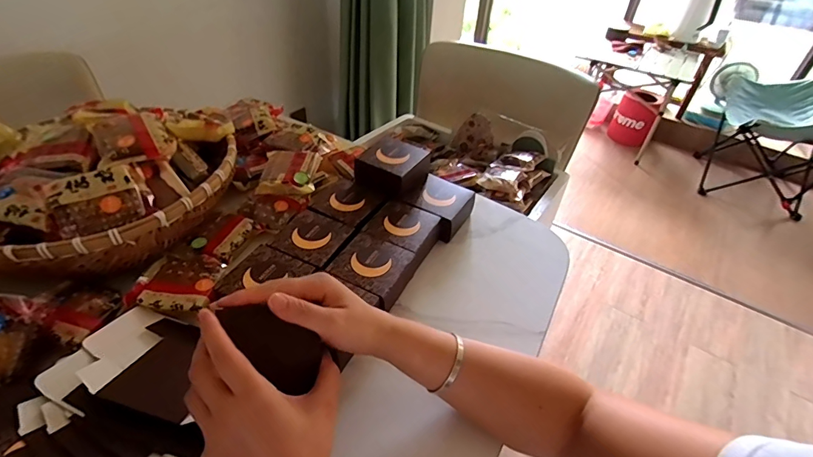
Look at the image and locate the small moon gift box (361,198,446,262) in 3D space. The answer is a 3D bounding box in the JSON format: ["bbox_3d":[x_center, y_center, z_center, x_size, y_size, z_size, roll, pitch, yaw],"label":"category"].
[{"bbox_3d":[-0.002,0.011,0.605,0.092,0.053,0.086,22,45,21],"label":"small moon gift box"}]

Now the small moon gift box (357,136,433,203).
[{"bbox_3d":[-0.021,-0.096,0.652,0.093,0.049,0.102,22,45,21],"label":"small moon gift box"}]

